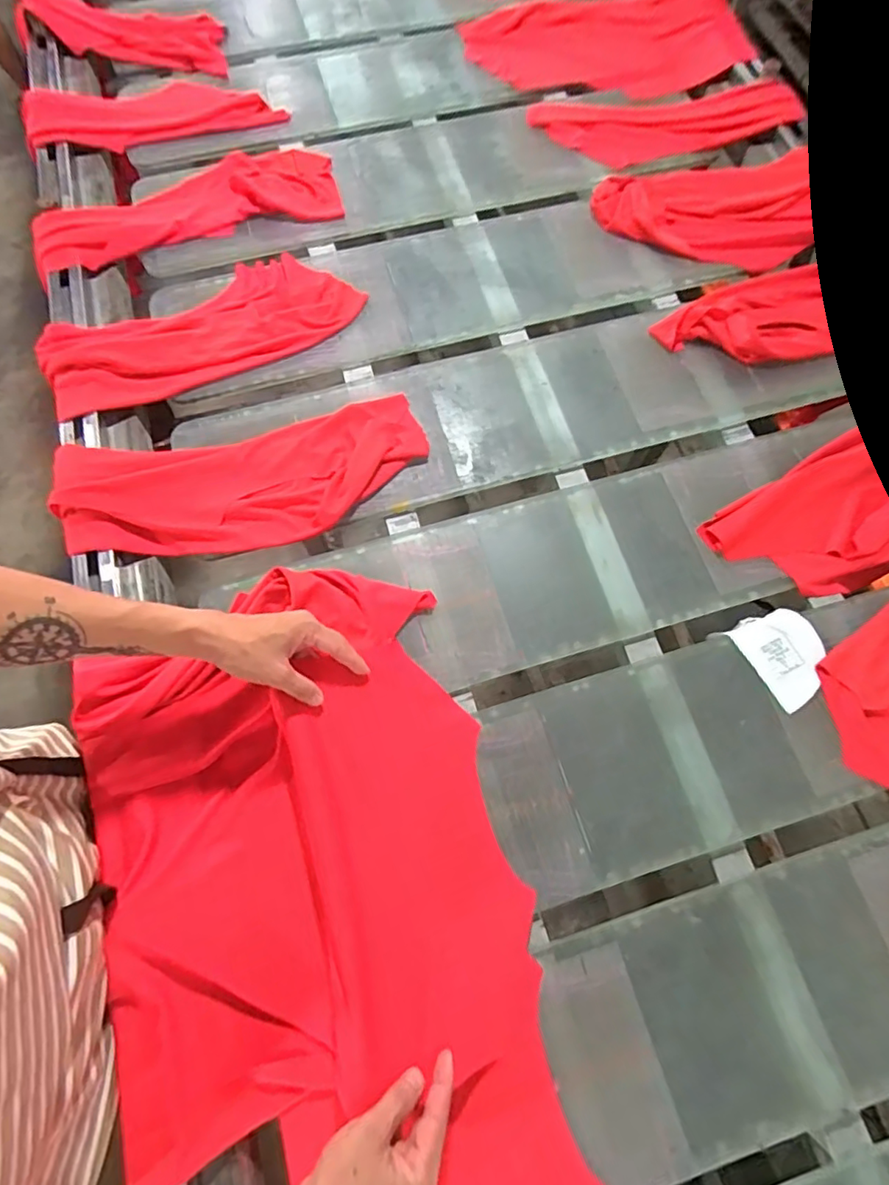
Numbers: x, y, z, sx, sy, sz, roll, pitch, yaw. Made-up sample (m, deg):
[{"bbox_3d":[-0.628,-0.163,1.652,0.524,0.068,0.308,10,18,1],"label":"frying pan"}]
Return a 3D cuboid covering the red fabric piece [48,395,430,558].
[{"bbox_3d":[-0.233,-0.136,0.678,0.431,0.060,0.166,-17,71,-6],"label":"red fabric piece"}]

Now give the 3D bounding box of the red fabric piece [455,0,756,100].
[{"bbox_3d":[0.277,-0.976,1.011,0.476,0.069,0.245,-7,70,-2],"label":"red fabric piece"}]

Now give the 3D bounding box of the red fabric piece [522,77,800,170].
[{"bbox_3d":[0.351,-0.782,0.944,0.409,0.044,0.155,-10,70,-3],"label":"red fabric piece"}]

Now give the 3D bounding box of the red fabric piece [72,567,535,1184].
[{"bbox_3d":[-0.144,0.223,0.566,0.366,0.066,0.477,-17,71,-6],"label":"red fabric piece"}]

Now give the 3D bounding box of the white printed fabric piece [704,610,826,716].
[{"bbox_3d":[0.379,0.070,0.637,0.098,0.004,0.106,-24,72,-8],"label":"white printed fabric piece"}]

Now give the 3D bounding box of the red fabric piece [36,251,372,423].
[{"bbox_3d":[-0.329,-0.368,0.769,0.422,0.053,0.169,-26,72,-9],"label":"red fabric piece"}]

